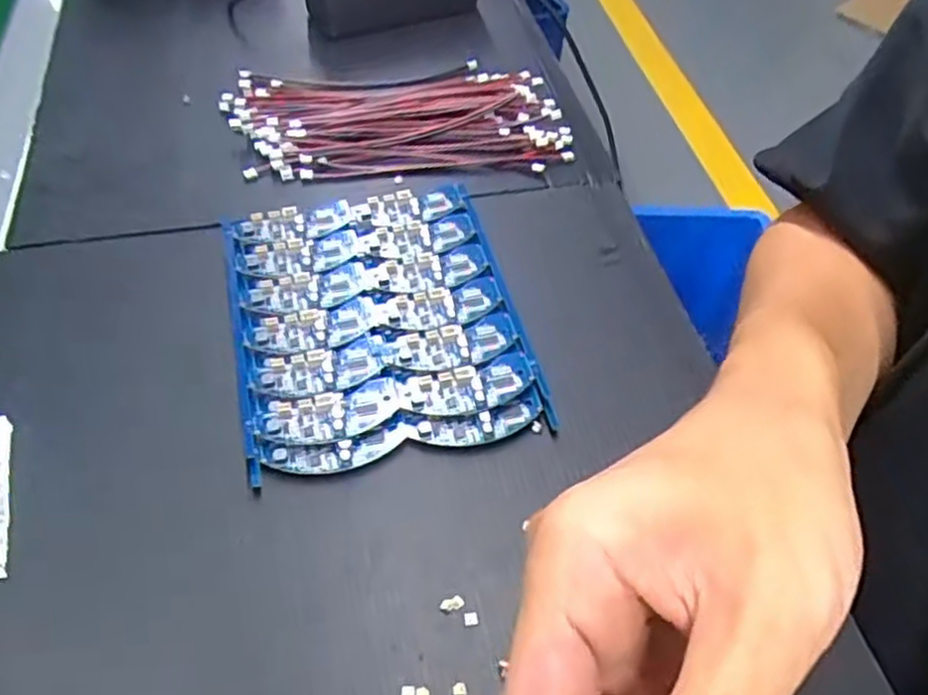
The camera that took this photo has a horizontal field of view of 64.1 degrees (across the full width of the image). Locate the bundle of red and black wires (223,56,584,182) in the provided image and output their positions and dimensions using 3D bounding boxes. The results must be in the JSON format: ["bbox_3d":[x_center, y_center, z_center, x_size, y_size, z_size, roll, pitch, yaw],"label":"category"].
[{"bbox_3d":[-0.043,-0.152,0.484,0.214,0.019,0.103,-3,52,-4],"label":"bundle of red and black wires"}]

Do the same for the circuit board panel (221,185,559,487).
[{"bbox_3d":[-0.046,-0.018,0.378,0.136,0.014,0.162,-11,53,-10],"label":"circuit board panel"}]

